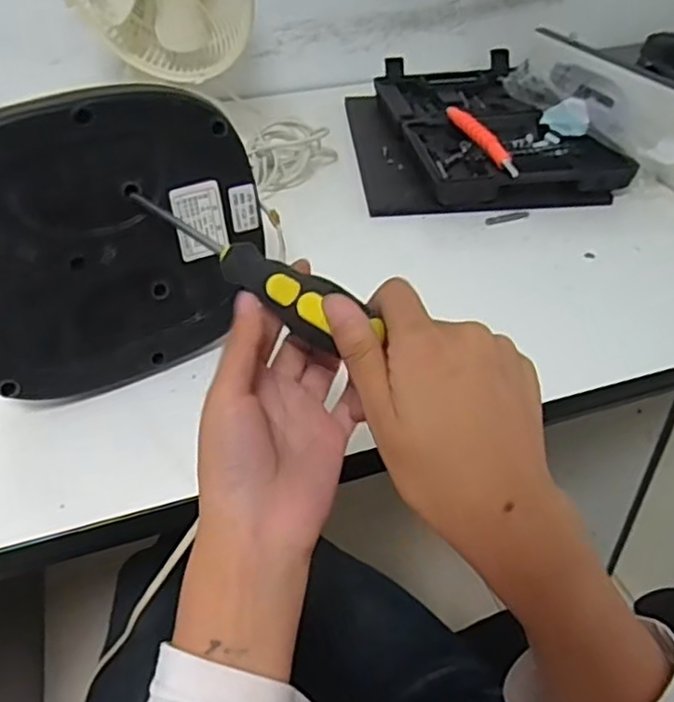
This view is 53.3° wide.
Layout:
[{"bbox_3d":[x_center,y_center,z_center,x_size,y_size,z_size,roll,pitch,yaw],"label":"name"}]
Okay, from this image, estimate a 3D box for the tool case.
[{"bbox_3d":[0.173,-0.271,0.799,0.203,0.052,0.349,-6,39,-6],"label":"tool case"}]

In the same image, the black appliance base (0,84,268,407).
[{"bbox_3d":[-0.151,-0.061,0.446,0.219,0.195,0.048,-23,44,-24],"label":"black appliance base"}]

